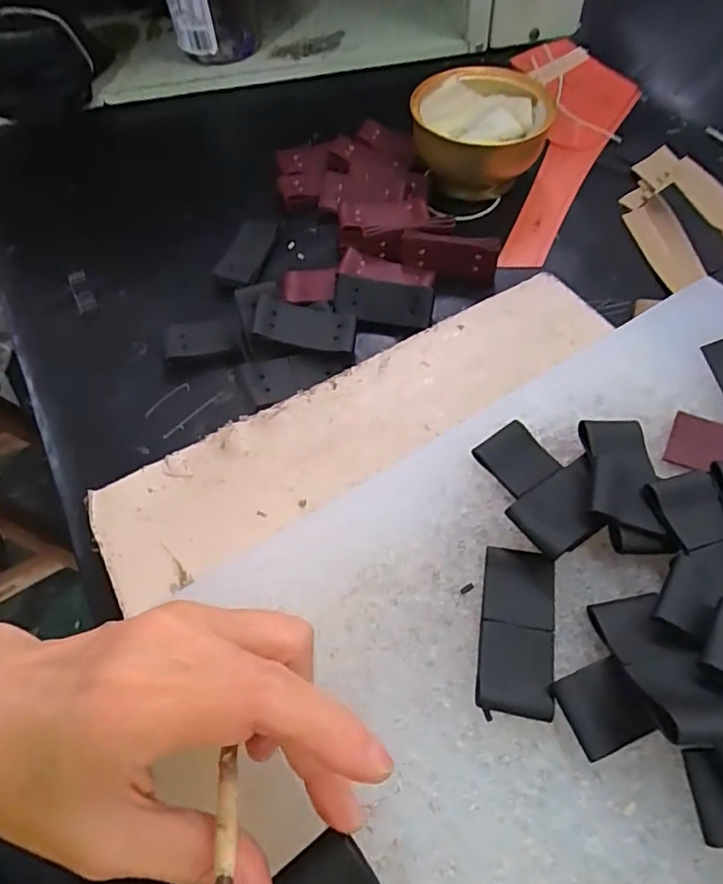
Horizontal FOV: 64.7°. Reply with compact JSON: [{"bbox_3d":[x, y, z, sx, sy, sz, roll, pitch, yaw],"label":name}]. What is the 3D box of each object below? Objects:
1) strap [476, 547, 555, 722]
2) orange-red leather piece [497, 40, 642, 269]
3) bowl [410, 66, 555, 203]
[{"bbox_3d":[0.060,0.070,0.217,0.027,0.004,0.061,7,58,9],"label":"strap"},{"bbox_3d":[0.170,-0.252,0.459,0.099,0.013,0.314,6,58,8],"label":"orange-red leather piece"},{"bbox_3d":[0.087,-0.229,0.424,0.096,0.050,0.100,-1,57,3],"label":"bowl"}]

